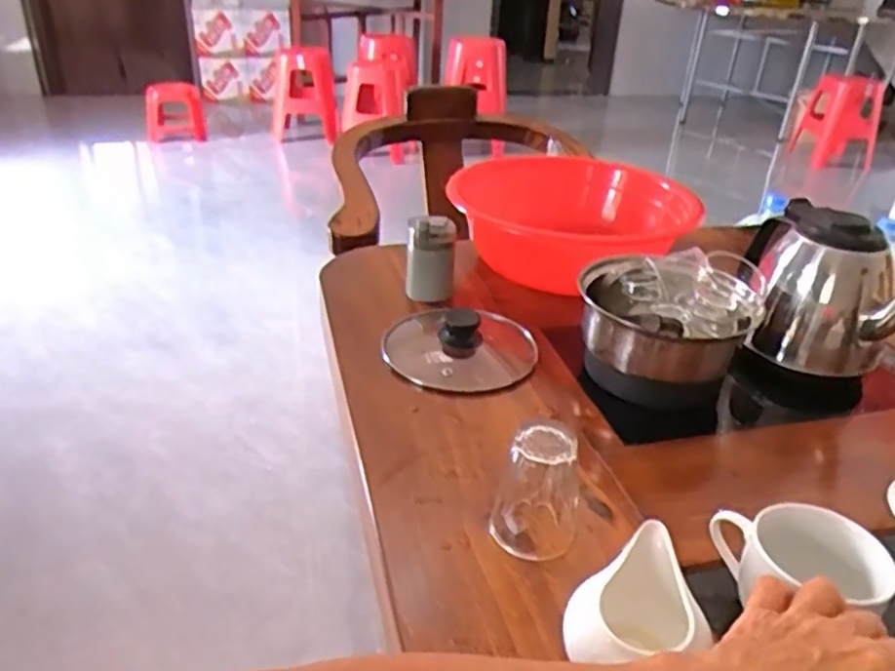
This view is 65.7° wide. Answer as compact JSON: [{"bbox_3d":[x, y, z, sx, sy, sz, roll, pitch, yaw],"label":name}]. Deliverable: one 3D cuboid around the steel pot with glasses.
[{"bbox_3d":[0.201,-0.014,0.652,0.153,0.109,0.142,2,30,-1],"label":"steel pot with glasses"}]

